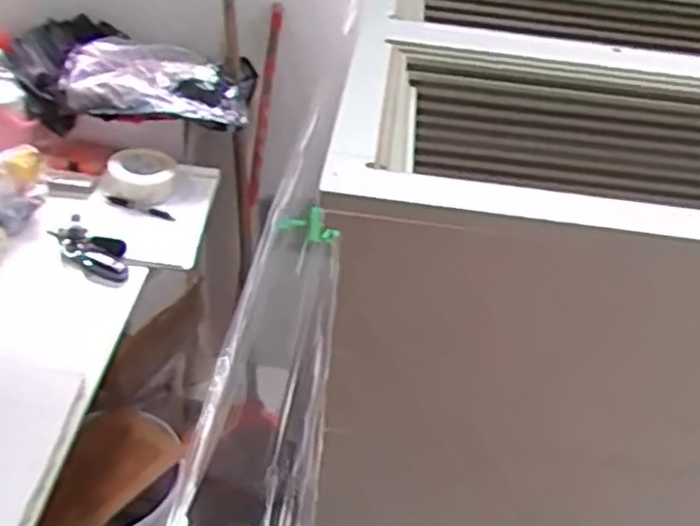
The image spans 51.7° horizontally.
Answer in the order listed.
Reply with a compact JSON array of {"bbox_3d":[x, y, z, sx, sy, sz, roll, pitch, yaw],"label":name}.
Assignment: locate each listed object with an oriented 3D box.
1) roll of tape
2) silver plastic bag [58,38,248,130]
[{"bbox_3d":[-0.406,-0.176,1.413,0.130,0.051,0.148,5,38,-1],"label":"roll of tape"},{"bbox_3d":[-0.393,-0.364,1.437,0.366,0.112,0.149,2,38,-6],"label":"silver plastic bag"}]

